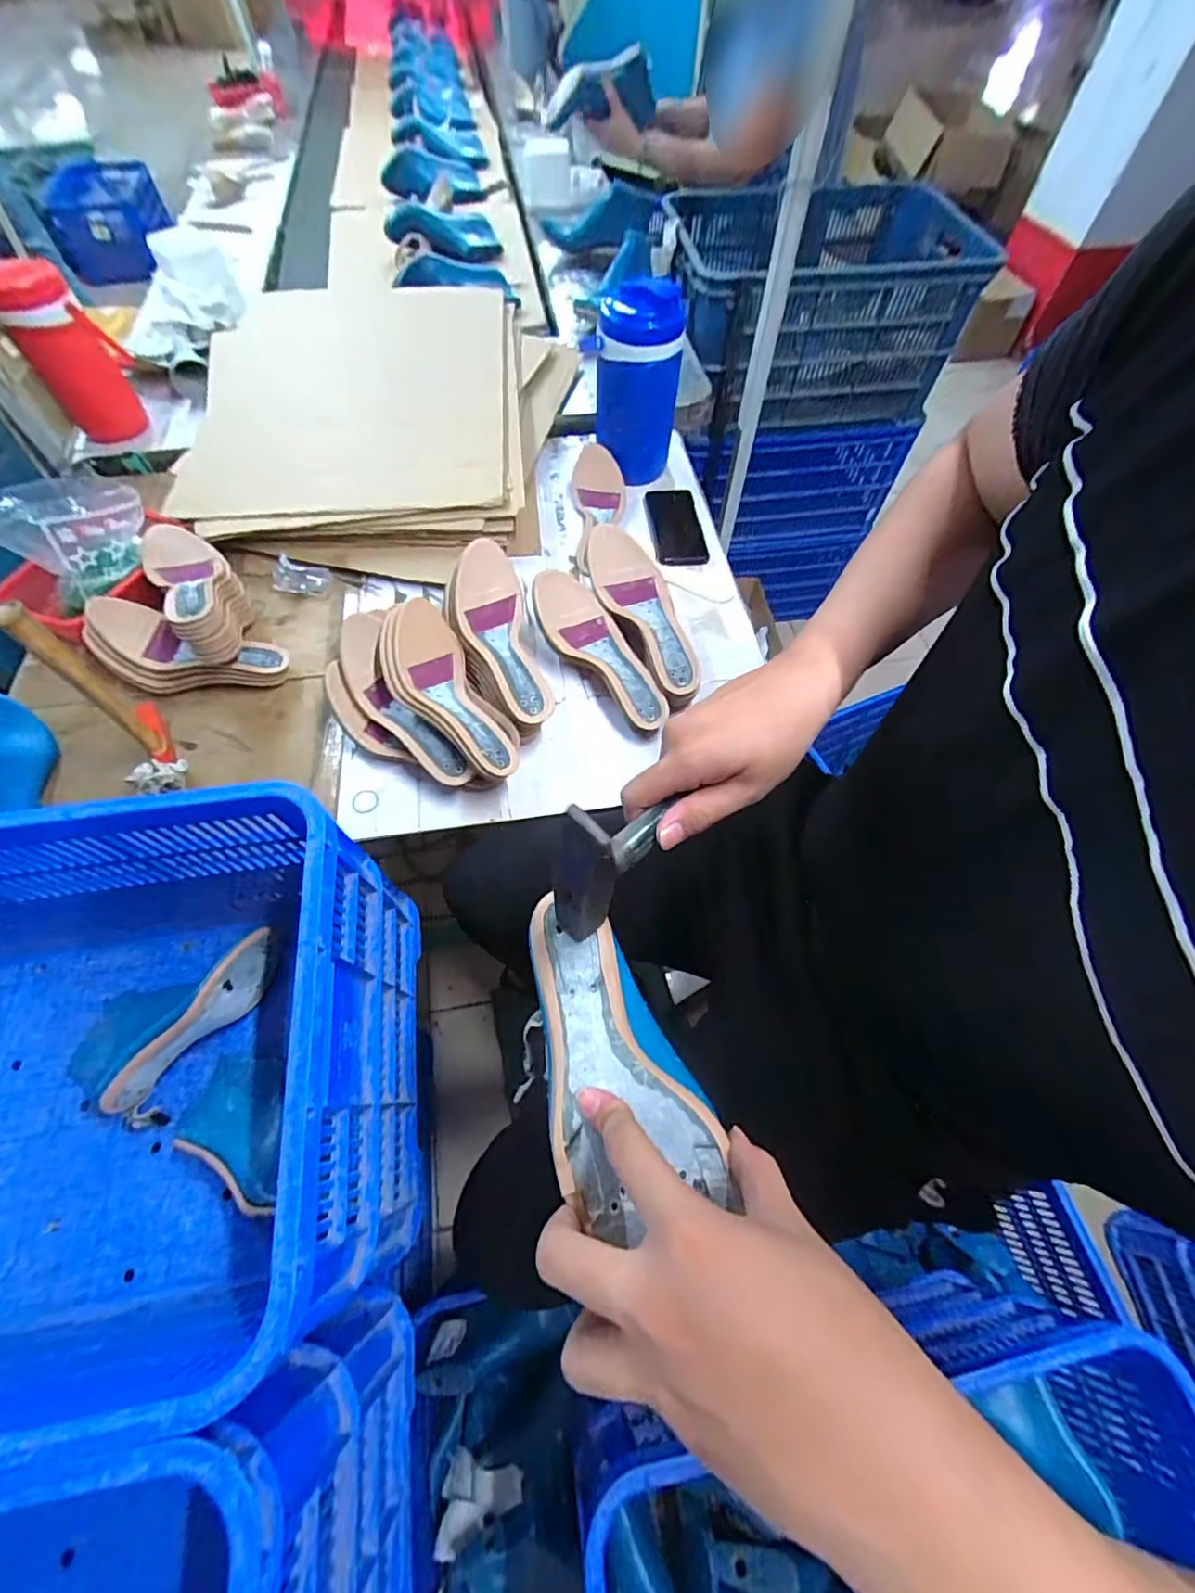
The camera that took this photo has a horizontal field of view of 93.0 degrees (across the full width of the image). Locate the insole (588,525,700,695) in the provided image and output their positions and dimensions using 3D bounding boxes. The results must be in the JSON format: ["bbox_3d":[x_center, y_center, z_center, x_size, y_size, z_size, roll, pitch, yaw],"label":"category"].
[{"bbox_3d":[0.062,-0.232,0.706,0.085,0.045,0.235,-23,78,-12],"label":"insole"}]

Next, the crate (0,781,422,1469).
[{"bbox_3d":[-0.516,0.278,0.526,0.613,0.319,0.405,-8,62,-5],"label":"crate"}]

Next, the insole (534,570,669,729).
[{"bbox_3d":[0.000,-0.181,0.696,0.079,0.065,0.221,-26,65,-14],"label":"insole"}]

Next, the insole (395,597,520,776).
[{"bbox_3d":[-0.172,-0.121,0.647,0.081,0.057,0.237,-27,65,-14],"label":"insole"}]

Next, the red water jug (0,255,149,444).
[{"bbox_3d":[-0.868,-0.728,0.939,0.106,0.285,0.120,42,67,-3],"label":"red water jug"}]

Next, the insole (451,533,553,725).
[{"bbox_3d":[-0.116,-0.195,0.676,0.082,0.034,0.233,-17,76,-9],"label":"insole"}]

